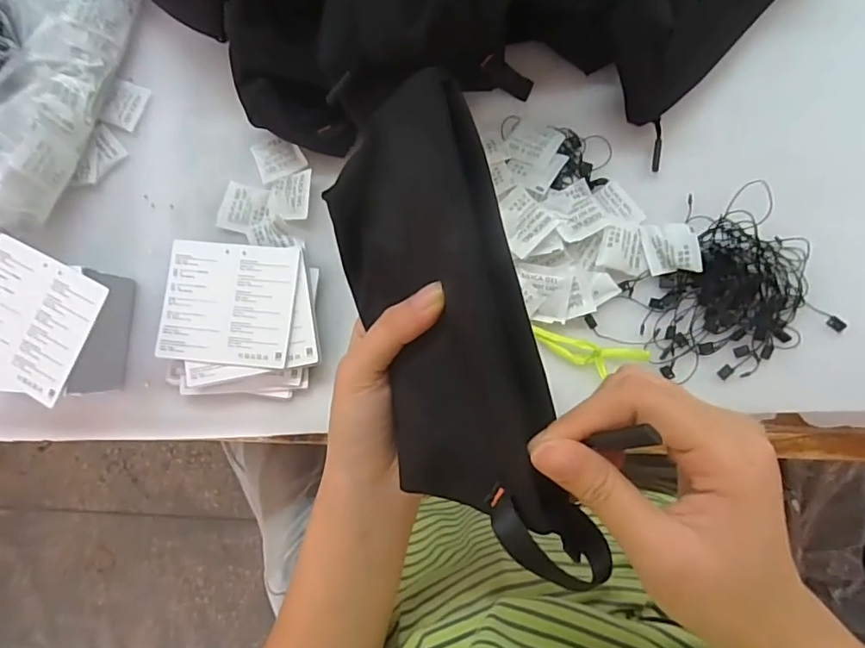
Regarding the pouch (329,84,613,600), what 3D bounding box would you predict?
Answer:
[{"bbox_3d":[0.004,0.008,0.235,0.085,0.026,0.207,-21,83,31],"label":"pouch"}]

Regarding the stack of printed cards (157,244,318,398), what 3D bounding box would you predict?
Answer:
[{"bbox_3d":[-0.143,-0.003,0.411,0.115,0.027,0.111,4,83,6],"label":"stack of printed cards"}]

